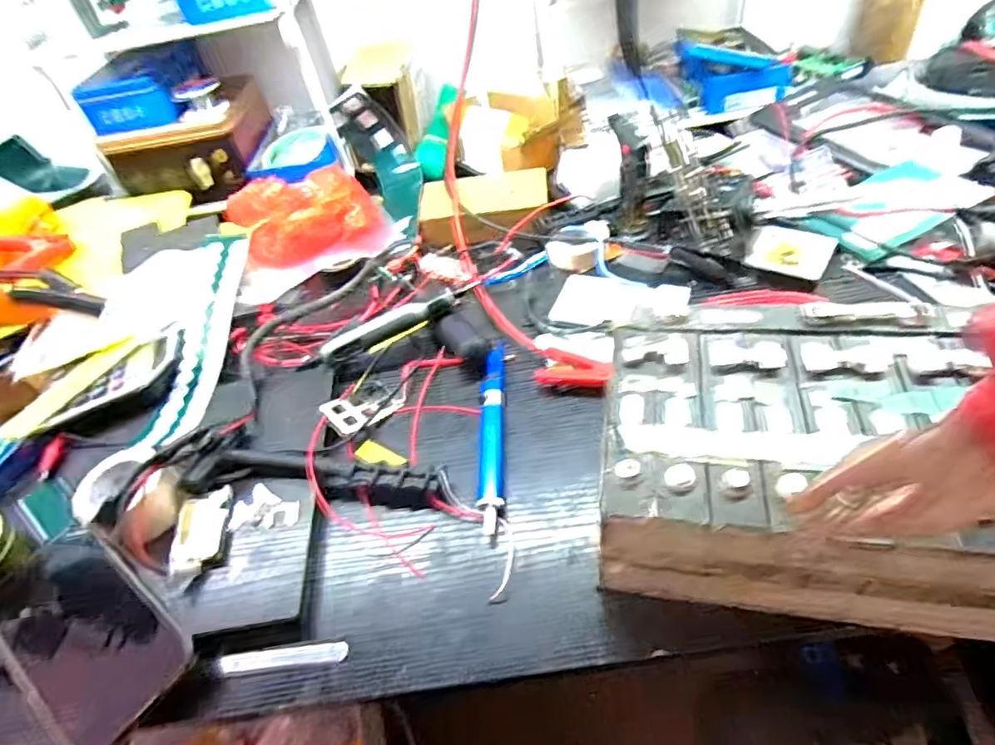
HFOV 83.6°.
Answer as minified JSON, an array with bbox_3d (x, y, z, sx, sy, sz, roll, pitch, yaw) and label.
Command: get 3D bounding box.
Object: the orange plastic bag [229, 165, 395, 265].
[{"bbox_3d":[-0.218,-0.179,0.647,0.165,0.077,0.092,-22,46,-12],"label":"orange plastic bag"}]

